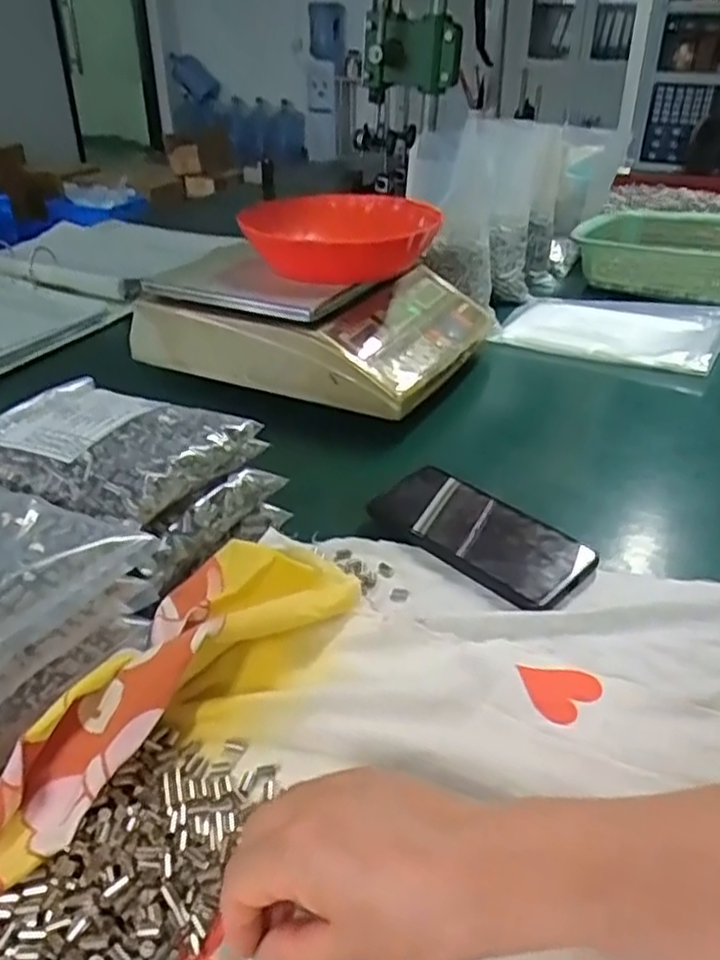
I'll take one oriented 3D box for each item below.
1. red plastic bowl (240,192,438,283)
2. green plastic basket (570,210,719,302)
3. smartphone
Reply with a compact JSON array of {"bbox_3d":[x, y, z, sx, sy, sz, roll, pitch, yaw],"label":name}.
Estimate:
[{"bbox_3d":[-0.020,-0.264,0.797,0.199,0.056,0.199,7,33,11],"label":"red plastic bowl"},{"bbox_3d":[0.467,-0.320,1.044,0.290,0.085,0.247,23,39,31],"label":"green plastic basket"},{"bbox_3d":[0.085,0.036,0.539,0.164,0.013,0.084,25,40,34],"label":"smartphone"}]

